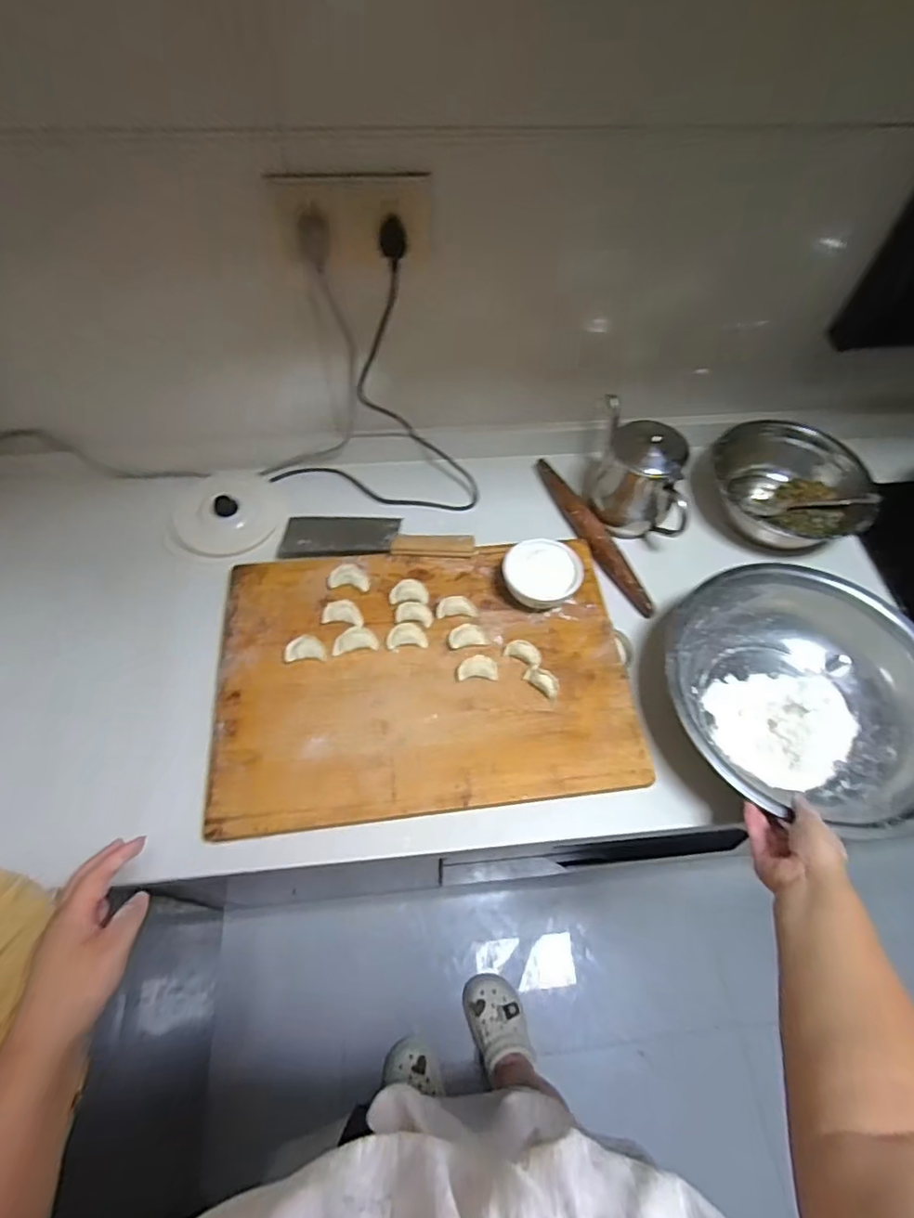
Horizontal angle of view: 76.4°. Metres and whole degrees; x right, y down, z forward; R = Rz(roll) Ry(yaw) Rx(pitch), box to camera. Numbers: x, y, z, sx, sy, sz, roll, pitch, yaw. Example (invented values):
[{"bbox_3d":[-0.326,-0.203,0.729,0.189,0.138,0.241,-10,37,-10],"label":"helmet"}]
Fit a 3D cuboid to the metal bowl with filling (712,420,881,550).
[{"bbox_3d":[0.488,-0.180,0.863,0.190,0.108,0.230,-39,68,-22],"label":"metal bowl with filling"}]

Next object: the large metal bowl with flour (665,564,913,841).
[{"bbox_3d":[0.404,0.108,0.692,0.311,0.109,0.296,1,59,-2],"label":"large metal bowl with flour"}]

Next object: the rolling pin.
[{"bbox_3d":[0.193,-0.108,0.836,0.034,0.035,0.287,-20,62,-14],"label":"rolling pin"}]

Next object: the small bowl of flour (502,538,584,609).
[{"bbox_3d":[0.109,-0.042,0.753,0.099,0.056,0.089,-5,59,-5],"label":"small bowl of flour"}]

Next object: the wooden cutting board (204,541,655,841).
[{"bbox_3d":[-0.038,0.071,0.708,0.483,0.027,0.338,-5,59,-5],"label":"wooden cutting board"}]

